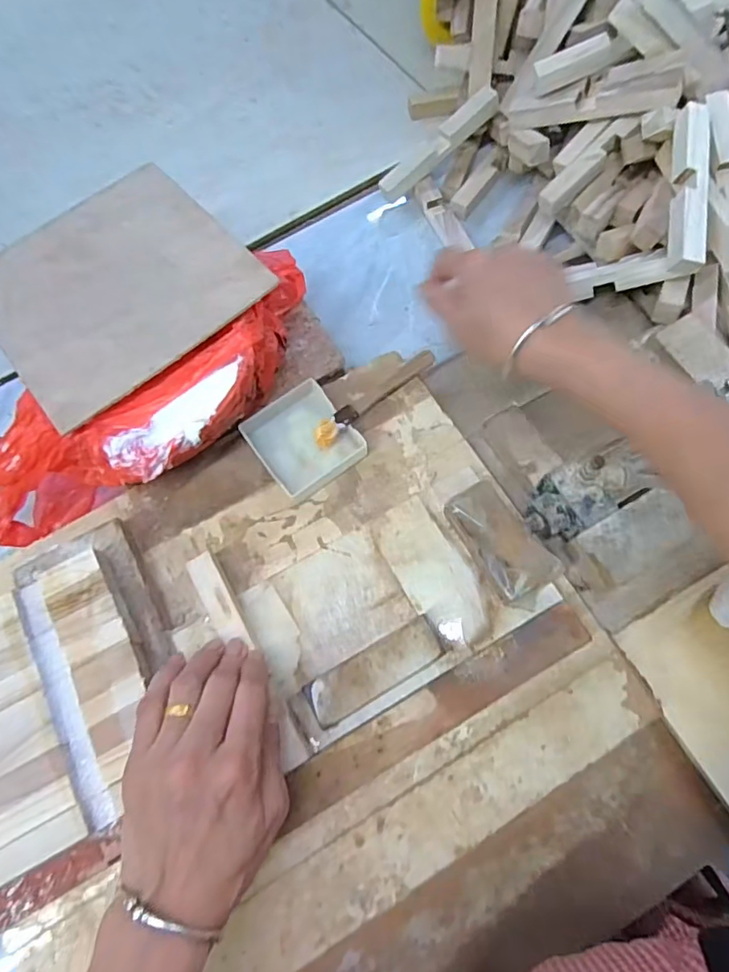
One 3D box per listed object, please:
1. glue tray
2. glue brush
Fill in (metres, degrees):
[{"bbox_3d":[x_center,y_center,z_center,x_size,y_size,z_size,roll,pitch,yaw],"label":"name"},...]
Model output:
[{"bbox_3d":[-0.046,-0.035,0.419,0.070,0.016,0.077,-36,73,-11],"label":"glue tray"},{"bbox_3d":[0.009,-0.070,0.428,0.125,0.017,0.016,-38,73,-24],"label":"glue brush"}]

